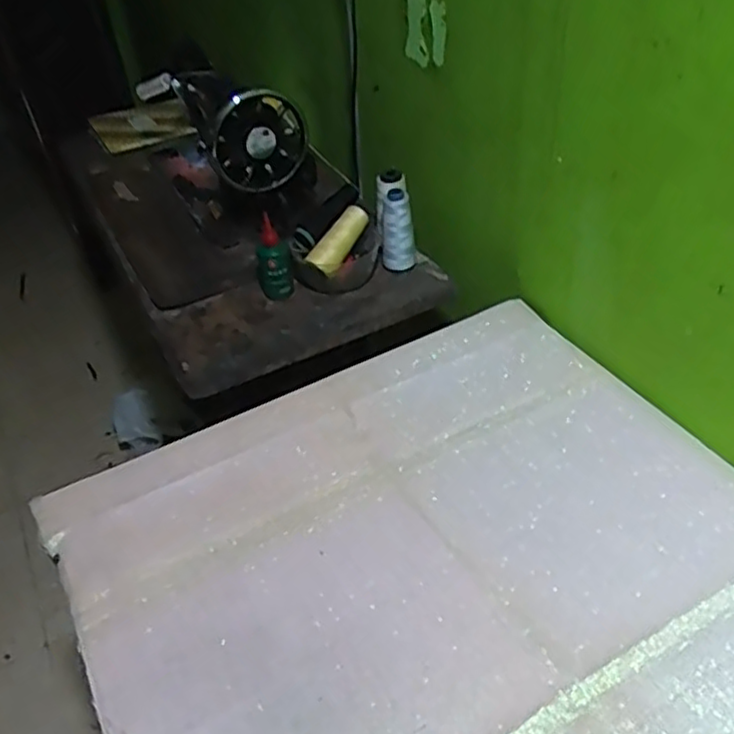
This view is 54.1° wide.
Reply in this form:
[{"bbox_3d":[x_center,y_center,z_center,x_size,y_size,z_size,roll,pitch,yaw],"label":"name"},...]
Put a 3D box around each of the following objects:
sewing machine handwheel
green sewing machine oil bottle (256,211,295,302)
[{"bbox_3d":[-0.145,-0.307,0.982,0.141,0.127,0.038,-31,48,-24],"label":"sewing machine handwheel"},{"bbox_3d":[-0.124,-0.143,0.957,0.044,0.112,0.043,-3,40,3],"label":"green sewing machine oil bottle"}]

